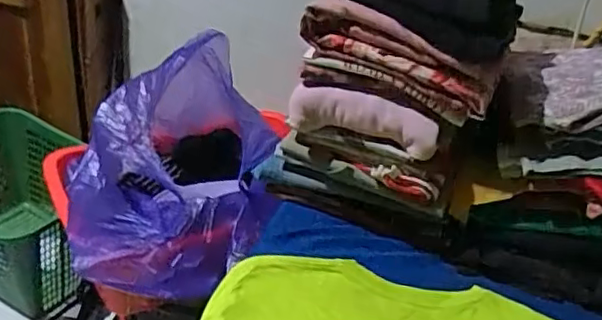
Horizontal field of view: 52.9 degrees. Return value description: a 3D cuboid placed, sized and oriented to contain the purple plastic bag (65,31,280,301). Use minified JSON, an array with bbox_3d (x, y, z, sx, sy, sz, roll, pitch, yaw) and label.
[{"bbox_3d":[-0.260,-0.023,1.201,0.368,0.349,0.499,0,32,-14],"label":"purple plastic bag"}]

